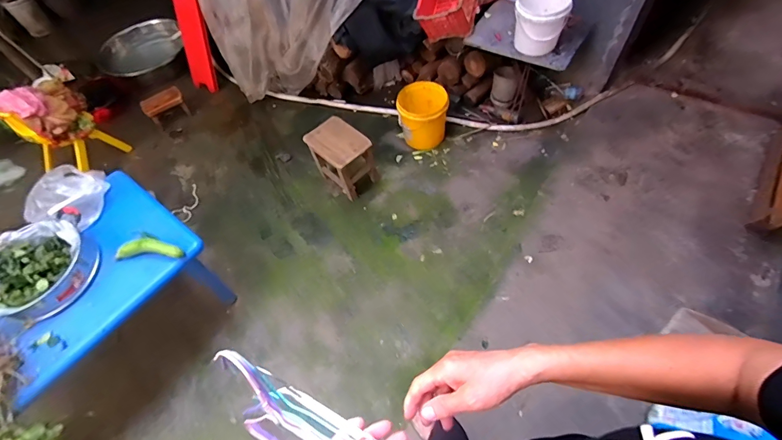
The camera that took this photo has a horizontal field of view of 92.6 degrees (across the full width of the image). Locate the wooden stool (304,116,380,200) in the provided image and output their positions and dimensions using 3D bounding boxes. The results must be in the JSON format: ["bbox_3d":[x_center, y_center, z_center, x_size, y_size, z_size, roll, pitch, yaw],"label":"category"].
[{"bbox_3d":[-0.235,-0.302,1.838,0.201,0.285,0.283,-42,63,-19],"label":"wooden stool"}]

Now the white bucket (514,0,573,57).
[{"bbox_3d":[0.625,-0.843,1.584,0.201,0.207,0.213,-2,58,4],"label":"white bucket"}]

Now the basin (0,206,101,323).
[{"bbox_3d":[-1.140,0.151,1.187,0.322,0.101,0.321,-2,58,4],"label":"basin"}]

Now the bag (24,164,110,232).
[{"bbox_3d":[-1.116,-0.090,1.313,0.180,0.151,0.250,15,61,14],"label":"bag"}]

